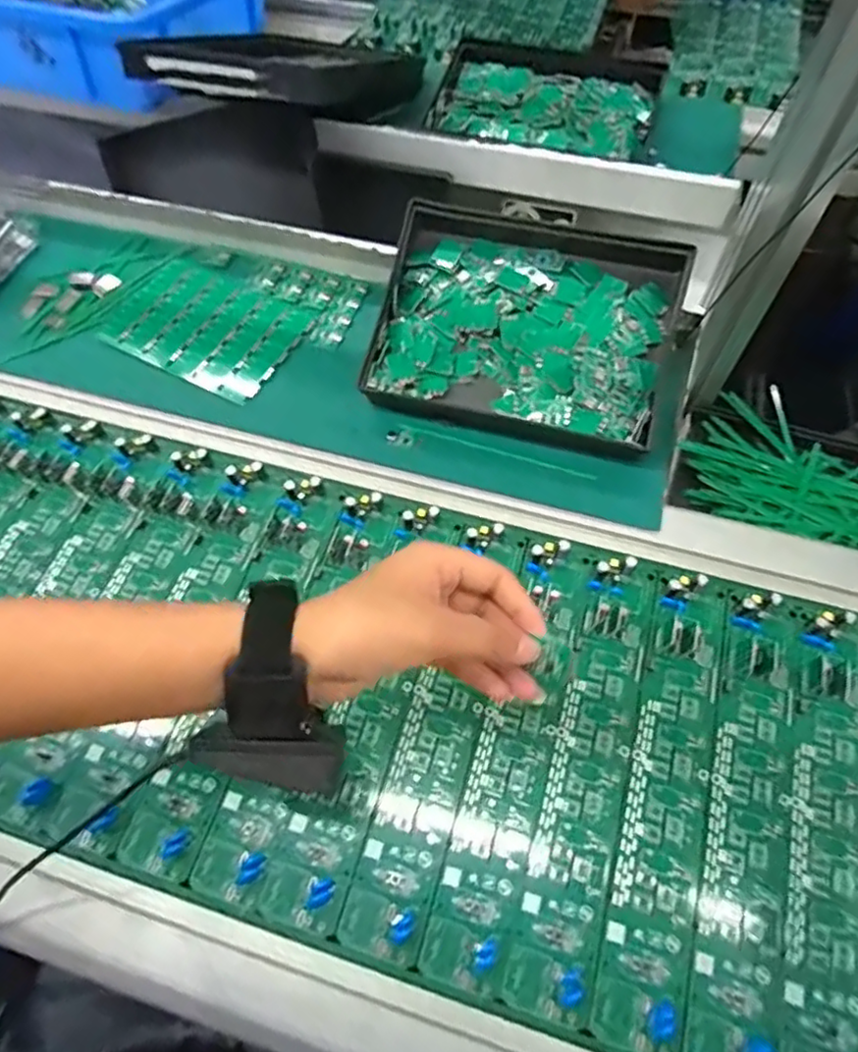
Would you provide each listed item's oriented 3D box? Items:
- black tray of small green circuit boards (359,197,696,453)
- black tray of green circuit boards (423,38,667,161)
[{"bbox_3d":[0.078,-0.161,0.512,0.230,0.031,0.179,13,78,8],"label":"black tray of small green circuit boards"},{"bbox_3d":[0.122,-0.438,0.678,0.217,0.048,0.189,14,65,9],"label":"black tray of green circuit boards"}]

